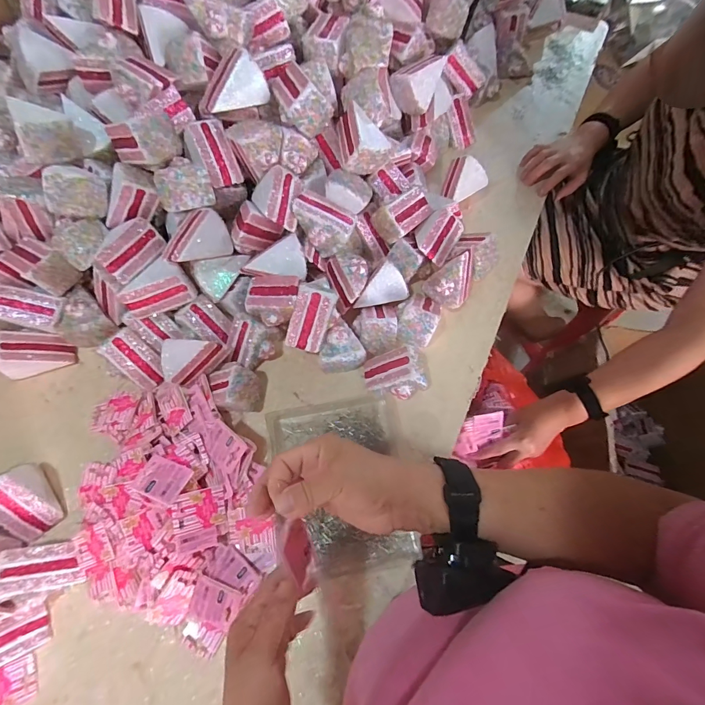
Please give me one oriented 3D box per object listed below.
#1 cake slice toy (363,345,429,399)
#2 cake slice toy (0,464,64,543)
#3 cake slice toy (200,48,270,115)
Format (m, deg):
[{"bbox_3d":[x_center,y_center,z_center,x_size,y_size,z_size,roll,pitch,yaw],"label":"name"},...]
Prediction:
[{"bbox_3d":[0.068,0.026,0.542,0.098,0.062,0.075,-13,68,-5],"label":"cake slice toy"},{"bbox_3d":[-0.424,0.193,0.477,0.083,0.064,0.064,40,73,15],"label":"cake slice toy"},{"bbox_3d":[-0.173,-0.378,0.523,0.095,0.057,0.058,-33,71,-12],"label":"cake slice toy"}]

